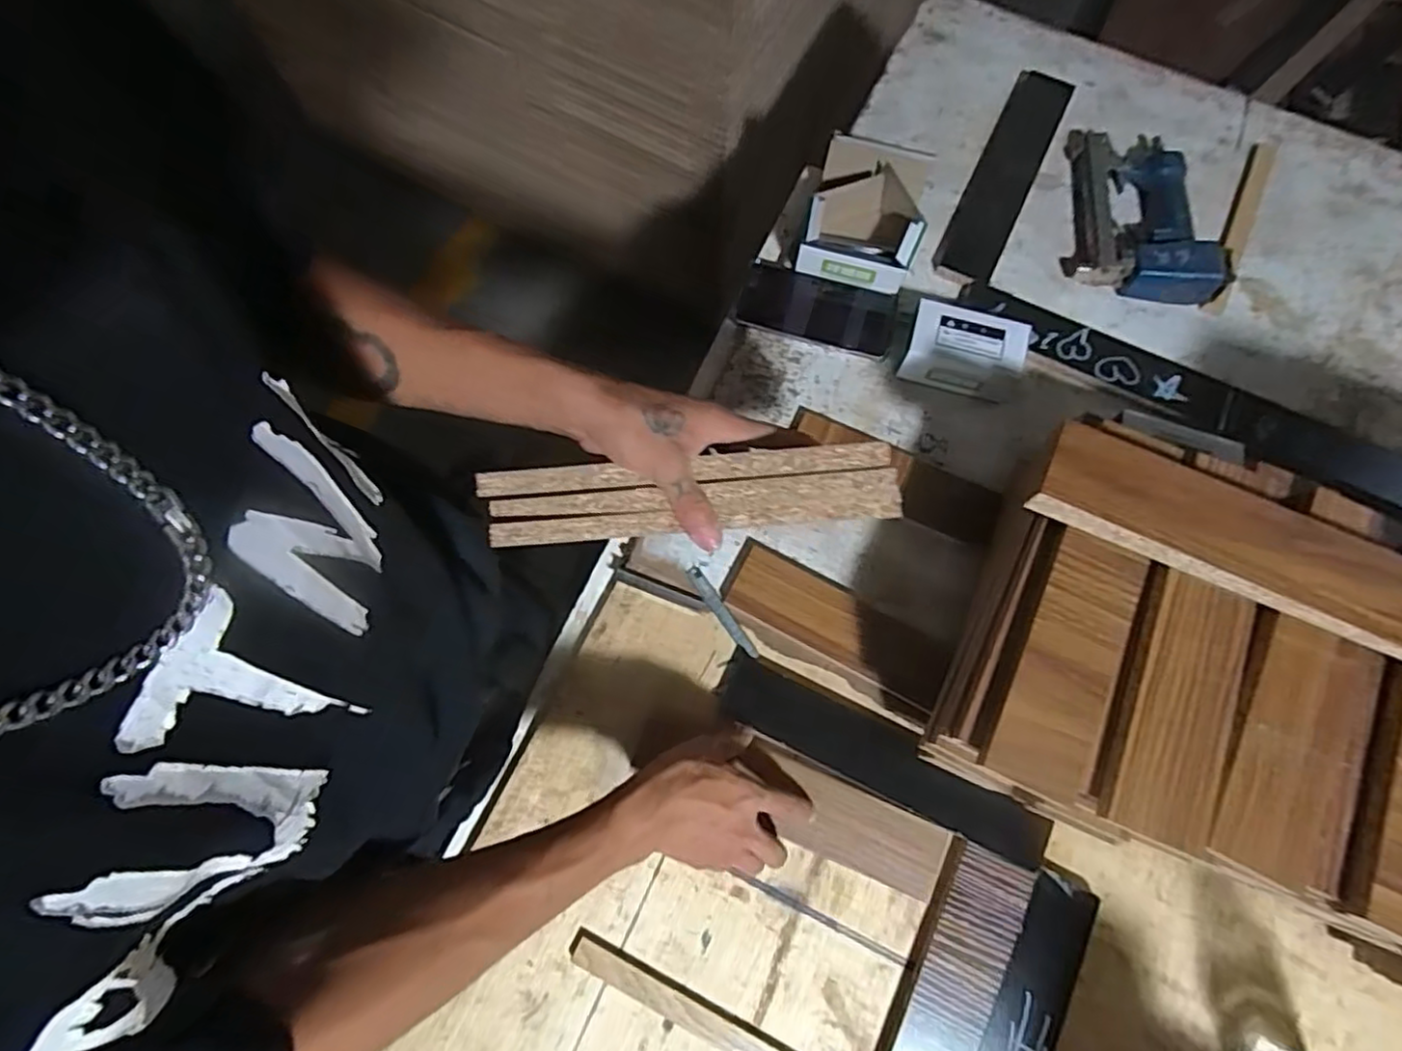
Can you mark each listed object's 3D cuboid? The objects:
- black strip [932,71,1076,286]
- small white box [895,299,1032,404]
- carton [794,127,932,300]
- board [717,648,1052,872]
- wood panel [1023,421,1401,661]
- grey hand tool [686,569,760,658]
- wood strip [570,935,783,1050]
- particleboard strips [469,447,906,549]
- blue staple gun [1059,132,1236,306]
[{"bbox_3d":[0.337,-0.392,0.748,0.063,0.019,0.300,26,76,7],"label":"black strip"},{"bbox_3d":[0.257,-0.172,0.672,0.111,0.055,0.074,16,75,4],"label":"small white box"},{"bbox_3d":[0.173,-0.323,0.712,0.114,0.059,0.150,15,75,4],"label":"carton"},{"bbox_3d":[0.155,0.201,0.590,0.296,0.016,0.061,25,76,7],"label":"board"},{"bbox_3d":[0.356,0.008,0.453,0.258,0.028,0.063,23,76,6],"label":"wood panel"},{"bbox_3d":[0.019,0.080,0.626,0.013,0.006,0.100,-34,77,-9],"label":"grey hand tool"},{"bbox_3d":[0.001,0.396,0.538,0.231,0.012,0.024,25,76,7],"label":"wood strip"},{"bbox_3d":[-0.011,-0.019,0.442,0.266,0.025,0.048,-3,74,7],"label":"particleboard strips"},{"bbox_3d":[0.468,-0.338,0.719,0.142,0.049,0.210,6,75,2],"label":"blue staple gun"}]

